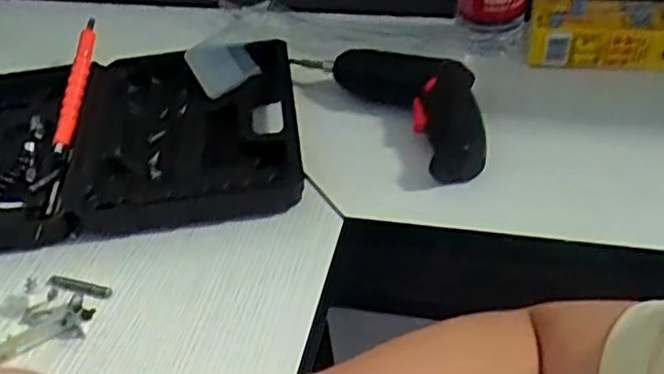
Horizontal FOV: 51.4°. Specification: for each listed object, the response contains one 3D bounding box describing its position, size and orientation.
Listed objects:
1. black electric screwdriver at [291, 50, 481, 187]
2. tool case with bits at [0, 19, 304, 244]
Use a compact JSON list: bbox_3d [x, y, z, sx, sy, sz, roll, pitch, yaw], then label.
[{"bbox_3d":[0.064,-0.078,0.571,0.096,0.037,0.199,-25,46,-21],"label":"black electric screwdriver"},{"bbox_3d":[-0.205,-0.041,0.571,0.351,0.035,0.229,-6,42,-1],"label":"tool case with bits"}]

